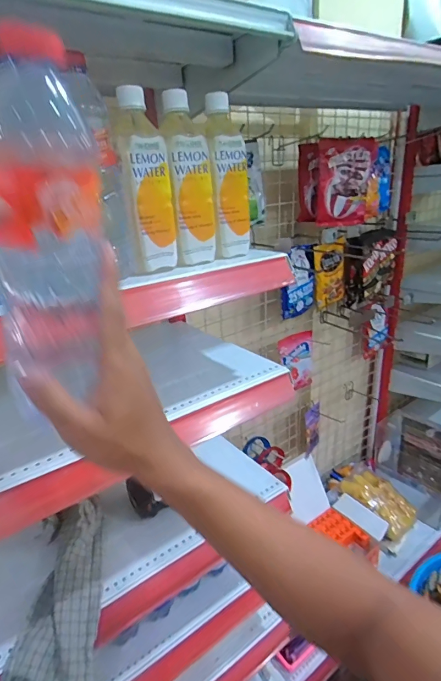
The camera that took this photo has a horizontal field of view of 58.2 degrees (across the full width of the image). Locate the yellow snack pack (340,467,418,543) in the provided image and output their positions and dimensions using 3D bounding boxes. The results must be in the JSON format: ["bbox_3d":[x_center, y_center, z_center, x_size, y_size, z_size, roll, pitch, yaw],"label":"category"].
[{"bbox_3d":[0.545,0.558,1.378,0.151,0.080,0.243,-24,48,-31],"label":"yellow snack pack"}]

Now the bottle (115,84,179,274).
[{"bbox_3d":[-0.094,-0.187,0.477,0.057,0.198,0.053,-20,26,-34],"label":"bottle"}]

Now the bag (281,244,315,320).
[{"bbox_3d":[0.218,-0.161,1.095,0.123,0.192,0.040,-18,26,-31],"label":"bag"}]

